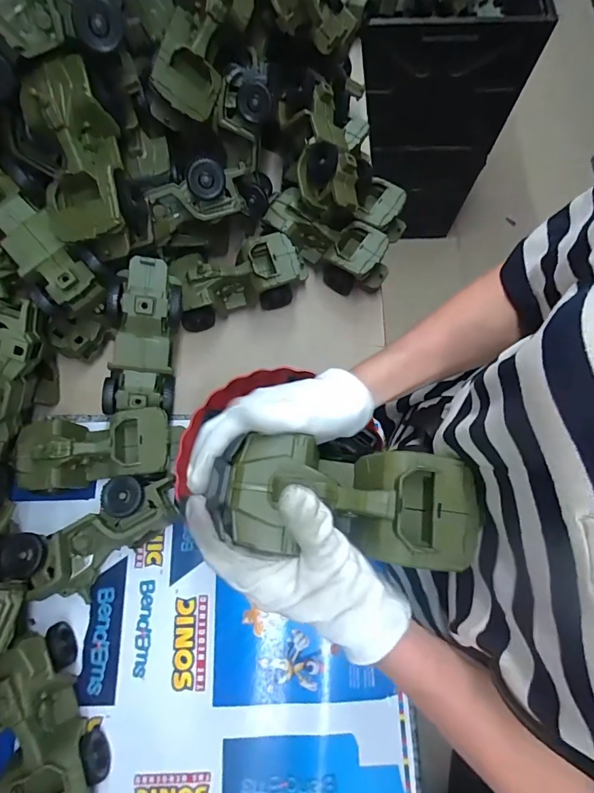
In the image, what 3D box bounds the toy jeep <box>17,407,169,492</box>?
[{"bbox_3d":[-0.233,0.065,0.510,0.175,0.073,0.079,-8,73,-4],"label":"toy jeep"}]

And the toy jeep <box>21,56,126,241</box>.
[{"bbox_3d":[-0.227,-0.246,0.435,0.084,0.061,0.169,-6,96,-4],"label":"toy jeep"}]

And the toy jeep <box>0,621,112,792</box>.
[{"bbox_3d":[-0.254,0.335,0.427,0.077,0.079,0.177,-24,75,-9],"label":"toy jeep"}]

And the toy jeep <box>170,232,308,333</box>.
[{"bbox_3d":[-0.078,-0.165,0.590,0.182,0.081,0.092,-16,74,-7],"label":"toy jeep"}]

